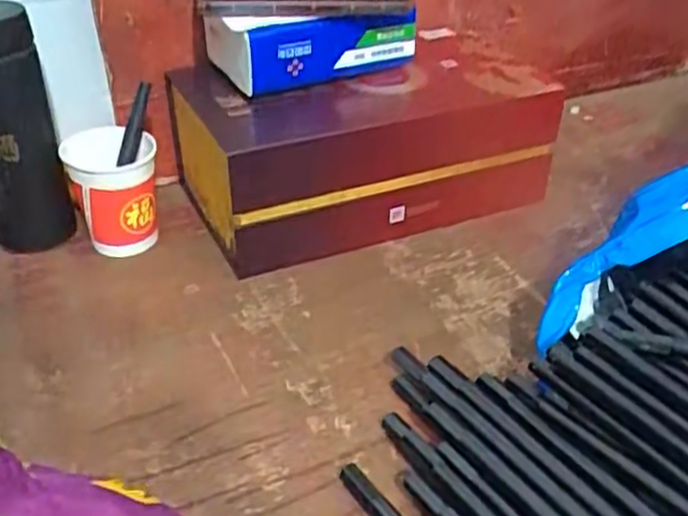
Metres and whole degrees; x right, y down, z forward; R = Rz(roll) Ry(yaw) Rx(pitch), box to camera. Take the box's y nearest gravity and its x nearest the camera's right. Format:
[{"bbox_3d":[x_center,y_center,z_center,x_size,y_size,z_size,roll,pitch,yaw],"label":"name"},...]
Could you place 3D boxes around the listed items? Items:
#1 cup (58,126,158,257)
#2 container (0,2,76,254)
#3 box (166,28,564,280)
[{"bbox_3d":[-0.180,-0.044,0.569,0.068,0.102,0.068,-11,36,-18],"label":"cup"},{"bbox_3d":[-0.249,-0.087,0.538,0.060,0.195,0.054,-17,38,-26],"label":"container"},{"bbox_3d":[0.016,-0.102,0.634,0.303,0.120,0.166,-15,37,-23],"label":"box"}]

